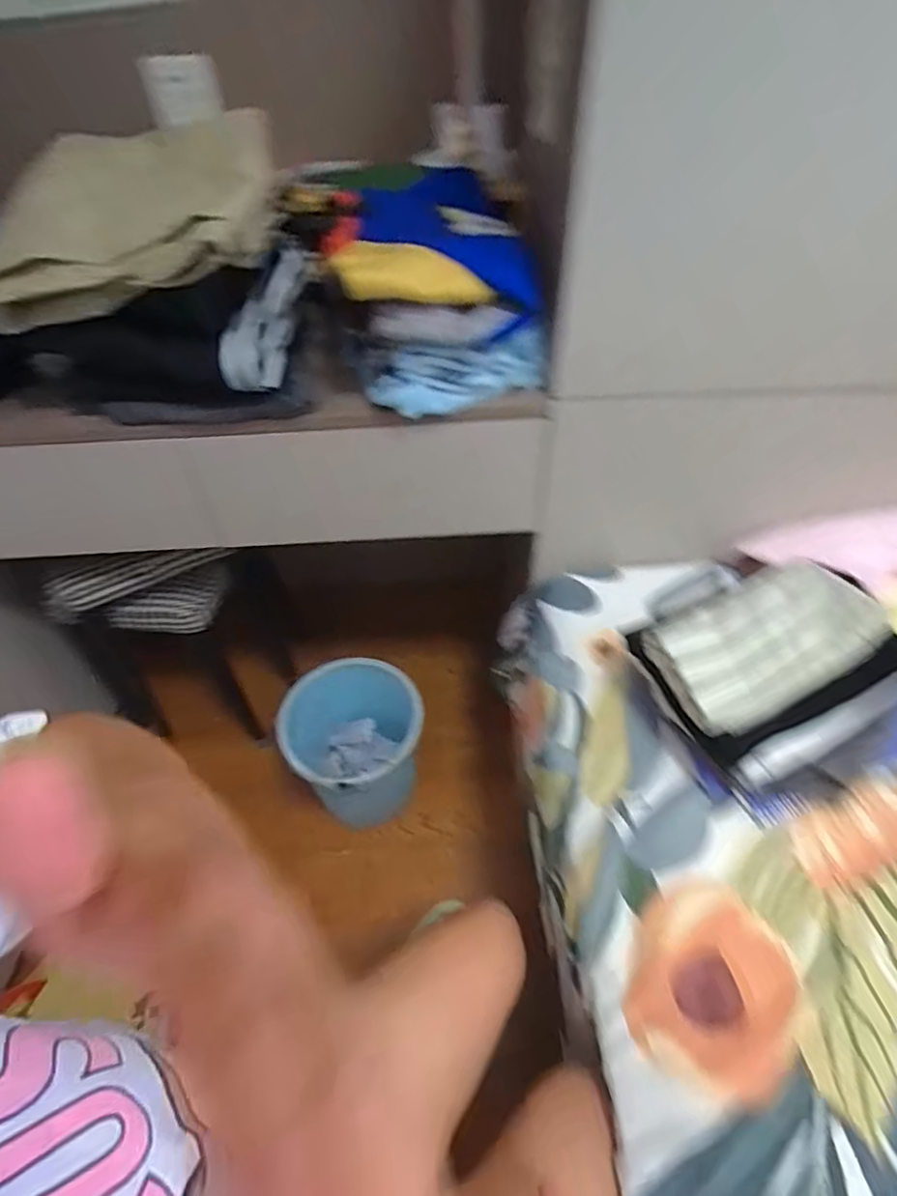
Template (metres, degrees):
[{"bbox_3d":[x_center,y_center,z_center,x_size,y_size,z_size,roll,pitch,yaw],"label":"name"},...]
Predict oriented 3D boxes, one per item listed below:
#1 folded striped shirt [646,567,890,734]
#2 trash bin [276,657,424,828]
[{"bbox_3d":[0.323,0.041,0.602,0.220,0.051,0.135,-21,49,-16],"label":"folded striped shirt"},{"bbox_3d":[-0.155,0.295,1.116,0.247,0.295,0.219,31,56,28],"label":"trash bin"}]

